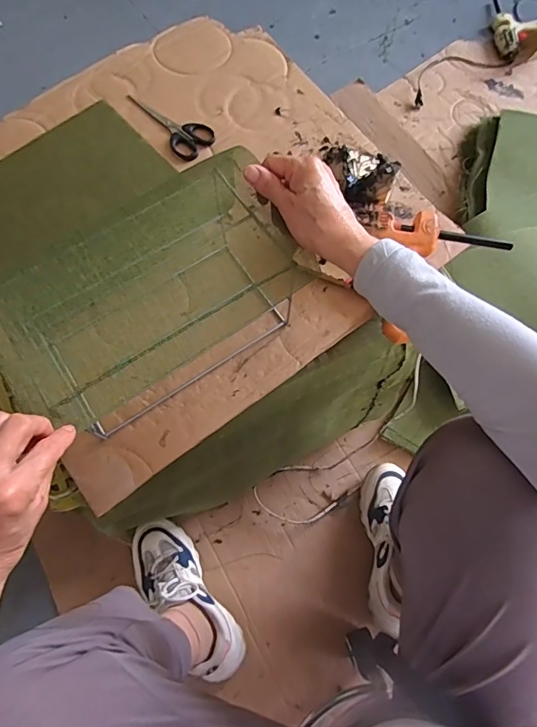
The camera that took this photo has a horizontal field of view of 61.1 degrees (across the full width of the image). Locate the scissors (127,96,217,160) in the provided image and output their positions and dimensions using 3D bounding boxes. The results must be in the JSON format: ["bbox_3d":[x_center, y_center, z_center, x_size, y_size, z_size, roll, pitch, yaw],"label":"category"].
[{"bbox_3d":[-0.136,-0.348,0.648,0.061,0.005,0.148,-36,74,-12],"label":"scissors"}]

